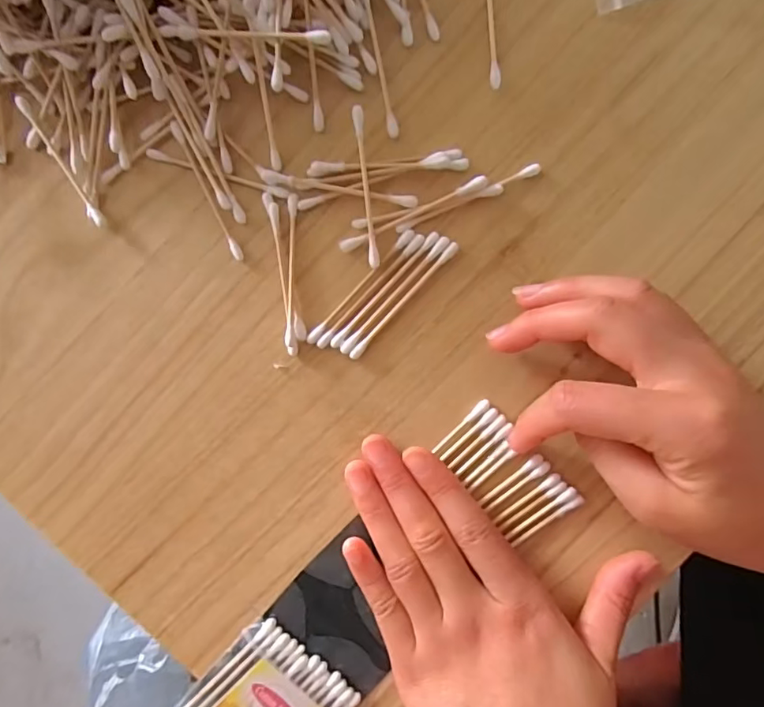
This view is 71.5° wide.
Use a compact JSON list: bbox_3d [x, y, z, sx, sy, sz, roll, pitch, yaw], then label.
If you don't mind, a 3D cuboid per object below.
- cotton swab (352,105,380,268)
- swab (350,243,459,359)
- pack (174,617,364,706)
[{"bbox_3d":[-0.007,-0.075,0.242,0.005,0.007,0.071,-6,91,2],"label":"cotton swab"},{"bbox_3d":[0.010,-0.024,0.246,0.005,0.004,0.070,44,93,1],"label":"swab"},{"bbox_3d":[-0.056,0.170,0.252,0.065,0.008,0.074,41,93,1],"label":"pack"}]

